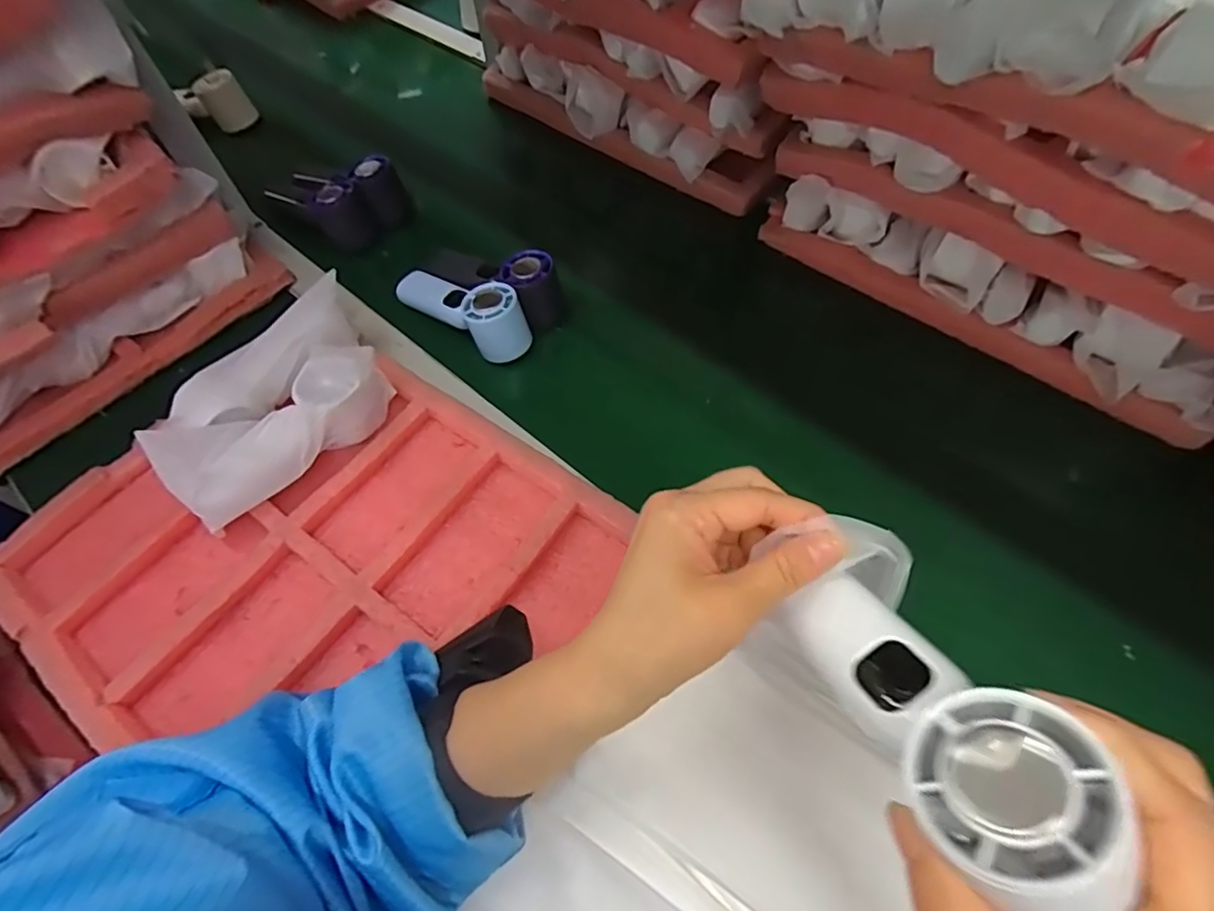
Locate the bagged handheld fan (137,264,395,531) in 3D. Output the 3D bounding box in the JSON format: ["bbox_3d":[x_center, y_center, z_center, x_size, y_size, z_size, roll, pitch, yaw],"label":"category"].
[{"bbox_3d":[-0.272,-0.040,0.483,0.178,0.065,0.130,-37,64,-17],"label":"bagged handheld fan"}]

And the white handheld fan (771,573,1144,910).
[{"bbox_3d":[0.107,0.092,0.203,0.045,0.042,0.127,-18,19,-7],"label":"white handheld fan"}]

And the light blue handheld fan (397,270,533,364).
[{"bbox_3d":[-0.145,-0.150,0.584,0.151,0.067,0.052,35,67,21],"label":"light blue handheld fan"}]

